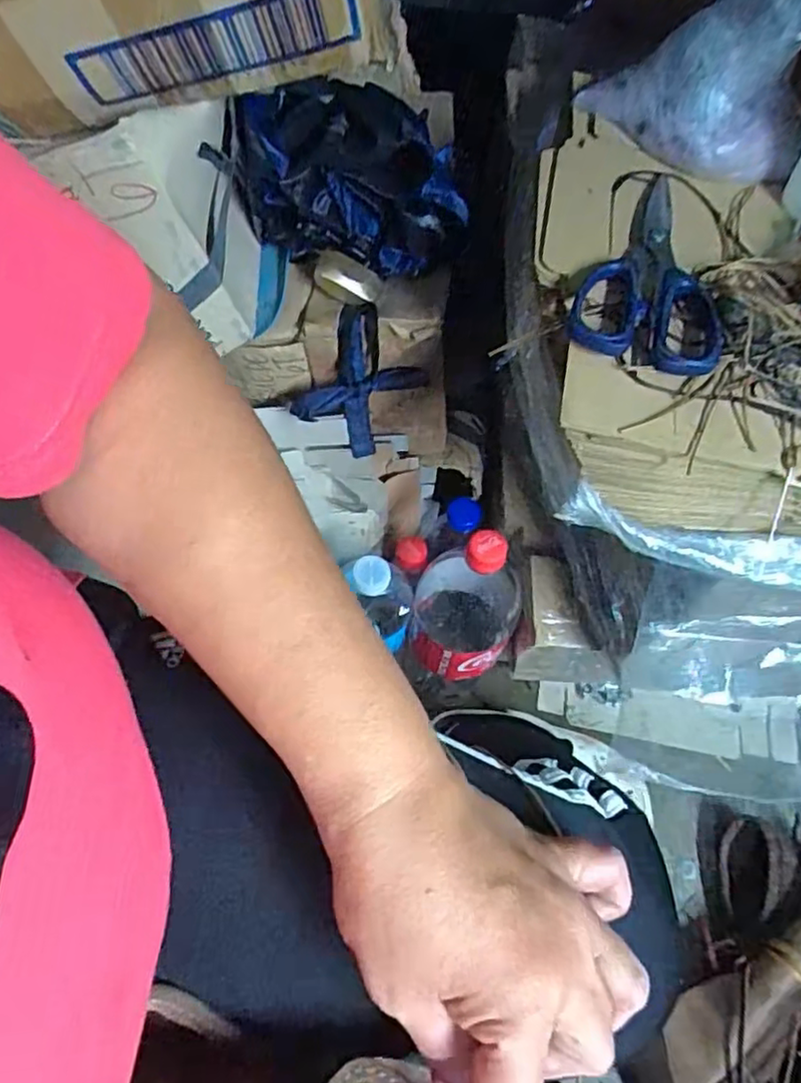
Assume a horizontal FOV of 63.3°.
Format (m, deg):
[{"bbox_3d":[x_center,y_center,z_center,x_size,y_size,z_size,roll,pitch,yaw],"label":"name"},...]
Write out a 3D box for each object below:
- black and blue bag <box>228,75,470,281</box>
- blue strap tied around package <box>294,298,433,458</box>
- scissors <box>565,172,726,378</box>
[{"bbox_3d":[-0.034,-0.267,0.484,0.163,0.121,0.053,4,60,-1],"label":"black and blue bag"},{"bbox_3d":[-0.031,-0.126,0.526,0.081,0.112,0.031,26,33,-27],"label":"blue strap tied around package"},{"bbox_3d":[0.162,-0.160,0.387,0.083,0.008,0.162,27,62,12],"label":"scissors"}]

